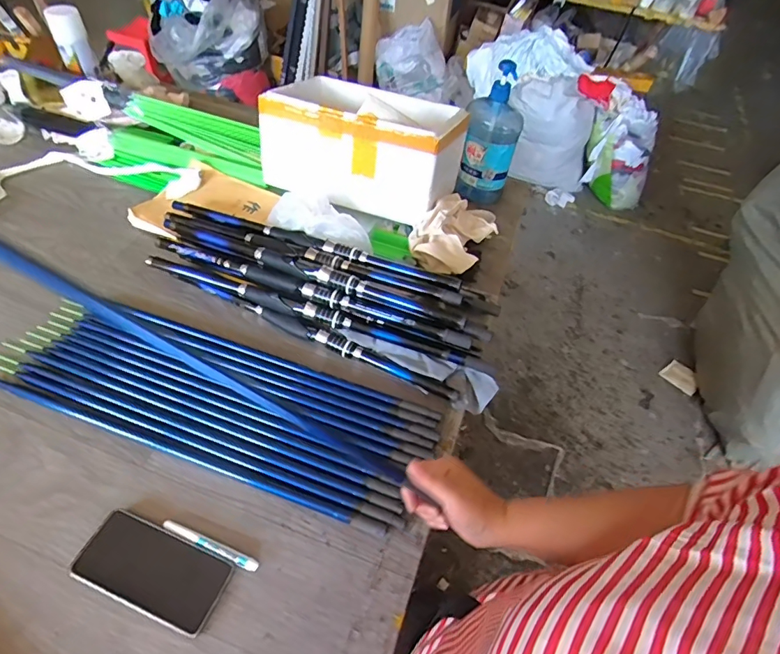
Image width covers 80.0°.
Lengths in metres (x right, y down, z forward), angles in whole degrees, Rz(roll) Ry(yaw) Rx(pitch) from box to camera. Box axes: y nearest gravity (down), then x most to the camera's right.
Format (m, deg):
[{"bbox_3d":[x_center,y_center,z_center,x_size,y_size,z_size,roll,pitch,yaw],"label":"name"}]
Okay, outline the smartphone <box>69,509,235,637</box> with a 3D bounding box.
[{"bbox_3d":[-0.259,0.265,0.509,0.156,0.009,0.075,24,49,5],"label":"smartphone"}]

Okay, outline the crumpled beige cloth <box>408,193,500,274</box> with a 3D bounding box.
[{"bbox_3d":[0.130,-0.192,0.853,0.116,0.084,0.213,27,53,15],"label":"crumpled beige cloth"}]

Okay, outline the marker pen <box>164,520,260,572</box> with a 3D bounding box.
[{"bbox_3d":[-0.206,0.250,0.531,0.121,0.008,0.013,19,51,10],"label":"marker pen"}]

